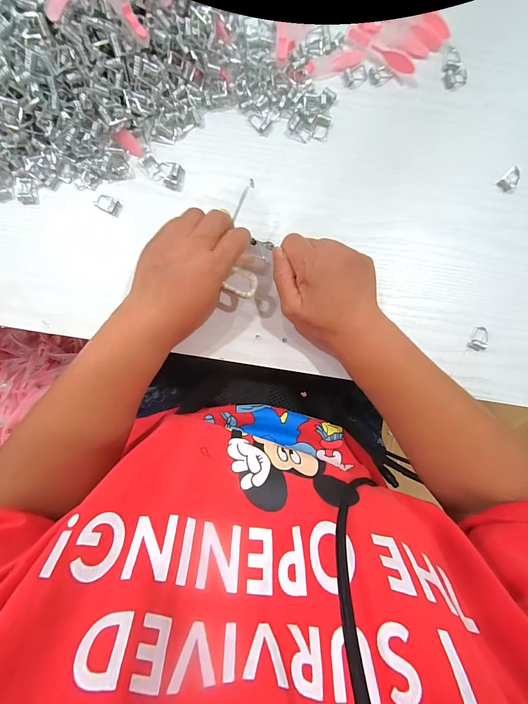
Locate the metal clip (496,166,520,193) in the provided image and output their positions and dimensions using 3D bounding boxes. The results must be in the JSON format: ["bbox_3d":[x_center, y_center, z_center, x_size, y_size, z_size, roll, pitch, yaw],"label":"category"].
[{"bbox_3d":[0.258,-0.180,0.338,0.017,0.004,0.030,42,87,-2],"label":"metal clip"}]

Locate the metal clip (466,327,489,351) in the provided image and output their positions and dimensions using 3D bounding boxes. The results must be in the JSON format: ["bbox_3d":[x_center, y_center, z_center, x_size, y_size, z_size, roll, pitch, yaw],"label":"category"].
[{"bbox_3d":[0.219,-0.014,0.327,0.017,0.012,0.026,25,88,-3],"label":"metal clip"}]

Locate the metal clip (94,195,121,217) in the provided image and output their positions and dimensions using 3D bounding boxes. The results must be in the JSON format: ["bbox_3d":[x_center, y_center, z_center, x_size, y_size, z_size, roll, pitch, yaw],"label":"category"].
[{"bbox_3d":[-0.151,-0.144,0.316,0.024,0.004,0.016,23,88,-3],"label":"metal clip"}]

